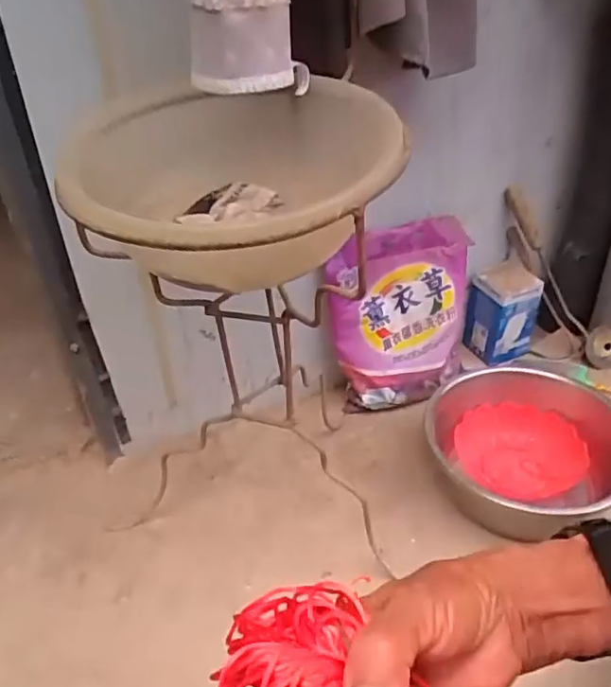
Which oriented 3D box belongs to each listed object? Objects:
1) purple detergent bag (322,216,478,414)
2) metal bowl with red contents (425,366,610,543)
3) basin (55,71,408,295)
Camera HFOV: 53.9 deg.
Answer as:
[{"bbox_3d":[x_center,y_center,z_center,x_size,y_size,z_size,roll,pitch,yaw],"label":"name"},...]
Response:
[{"bbox_3d":[0.178,-0.046,1.091,0.268,0.338,0.074,-11,19,-10],"label":"purple detergent bag"},{"bbox_3d":[0.358,0.187,0.970,0.310,0.151,0.310,-2,34,2],"label":"metal bowl with red contents"},{"bbox_3d":[-0.096,-0.165,0.632,0.360,0.133,0.324,5,35,12],"label":"basin"}]

